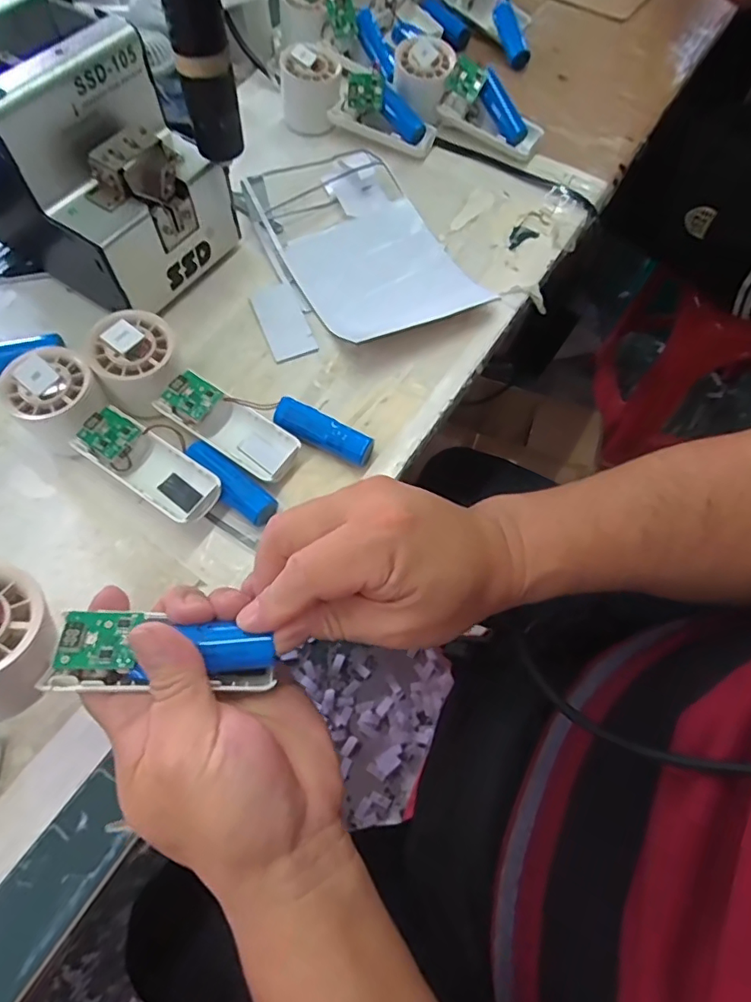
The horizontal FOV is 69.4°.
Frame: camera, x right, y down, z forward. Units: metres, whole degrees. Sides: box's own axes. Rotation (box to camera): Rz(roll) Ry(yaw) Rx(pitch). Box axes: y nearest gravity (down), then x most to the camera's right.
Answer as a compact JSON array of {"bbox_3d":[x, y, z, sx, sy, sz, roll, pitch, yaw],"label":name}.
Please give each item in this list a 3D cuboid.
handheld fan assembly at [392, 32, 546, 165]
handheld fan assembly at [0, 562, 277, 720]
[{"bbox_3d":[0.087,-0.387,0.523,0.160,0.054,0.054,32,67,-2],"label":"handheld fan assembly"},{"bbox_3d":[-0.124,0.067,0.243,0.152,0.035,0.059,10,64,-14],"label":"handheld fan assembly"}]

